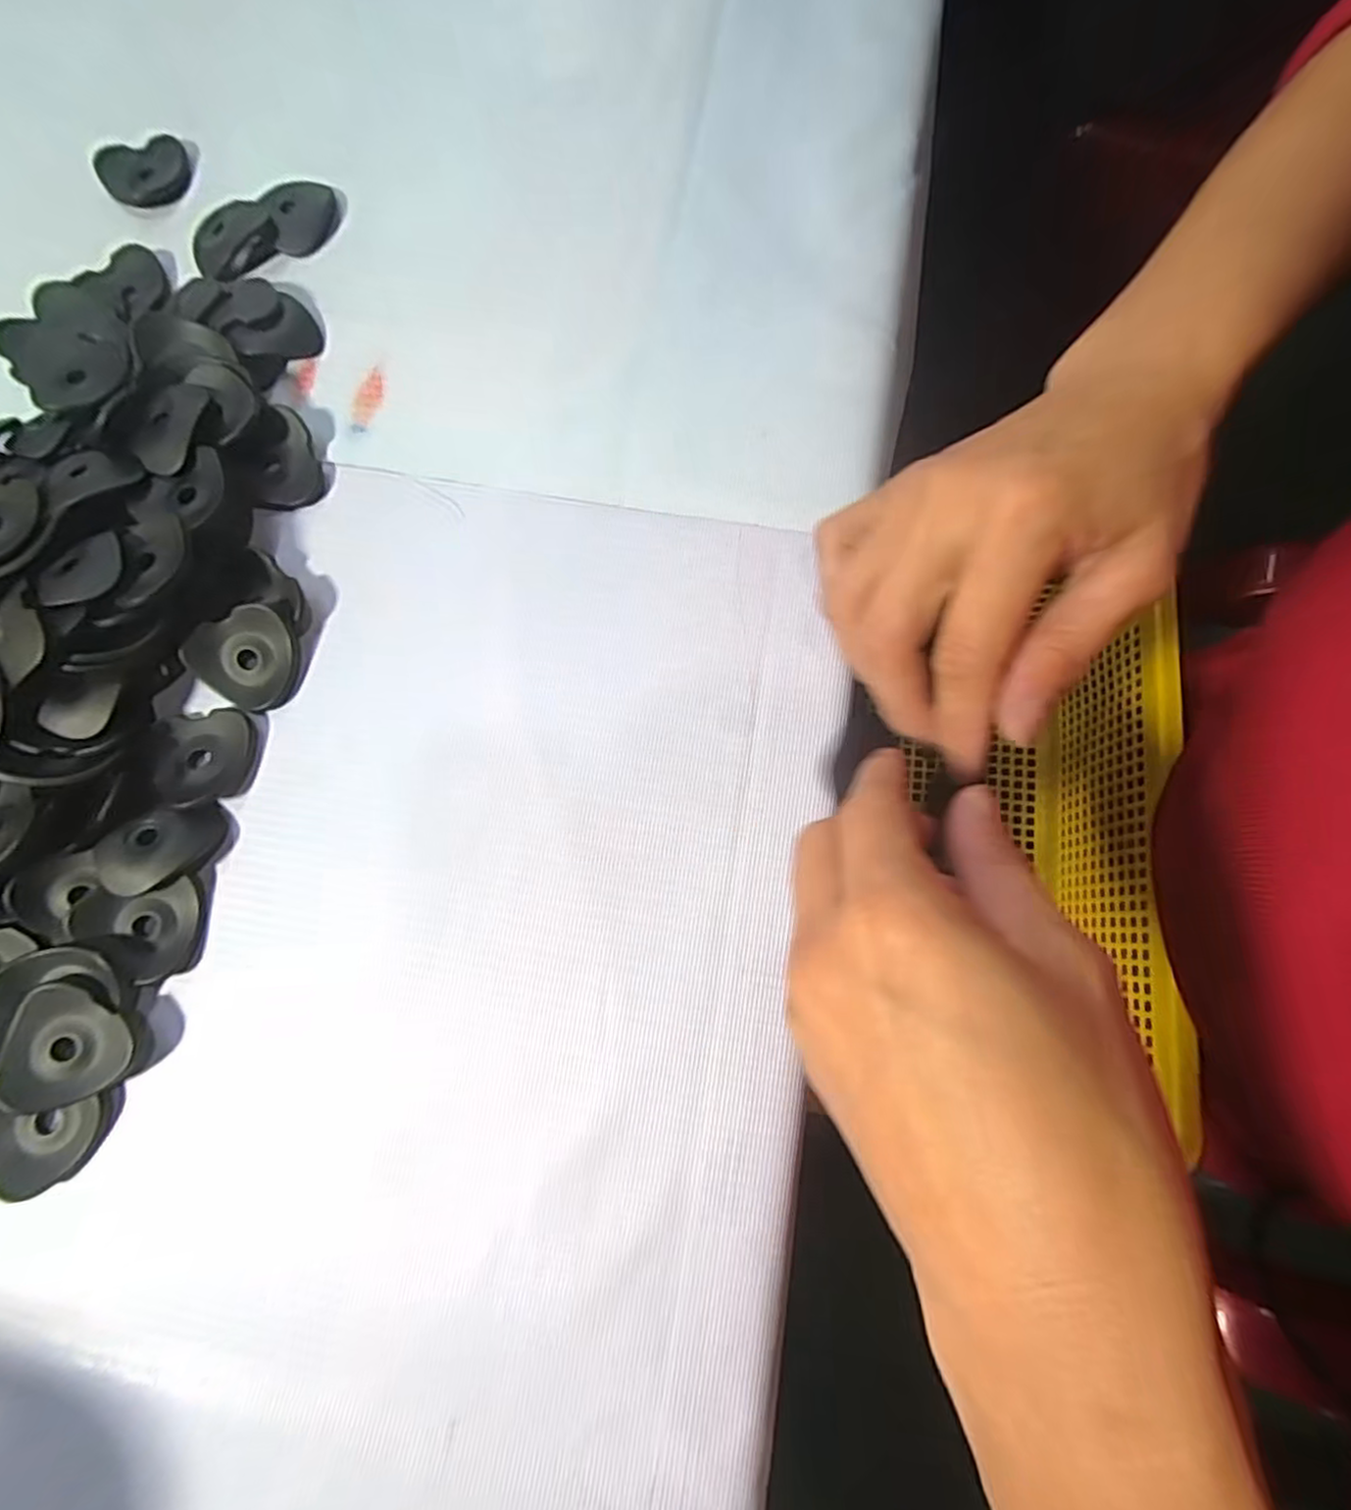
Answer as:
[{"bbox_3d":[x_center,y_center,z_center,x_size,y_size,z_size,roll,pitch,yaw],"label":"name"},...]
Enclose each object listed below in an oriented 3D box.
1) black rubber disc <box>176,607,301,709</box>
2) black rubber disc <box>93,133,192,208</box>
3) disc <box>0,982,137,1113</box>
[{"bbox_3d":[-0.147,-0.034,0.222,0.032,0.013,0.033,0,79,1],"label":"black rubber disc"},{"bbox_3d":[-0.221,-0.243,0.270,0.035,0.007,0.035,0,79,1],"label":"black rubber disc"},{"bbox_3d":[-0.182,0.089,0.193,0.033,0.006,0.034,1,83,-9],"label":"disc"}]

